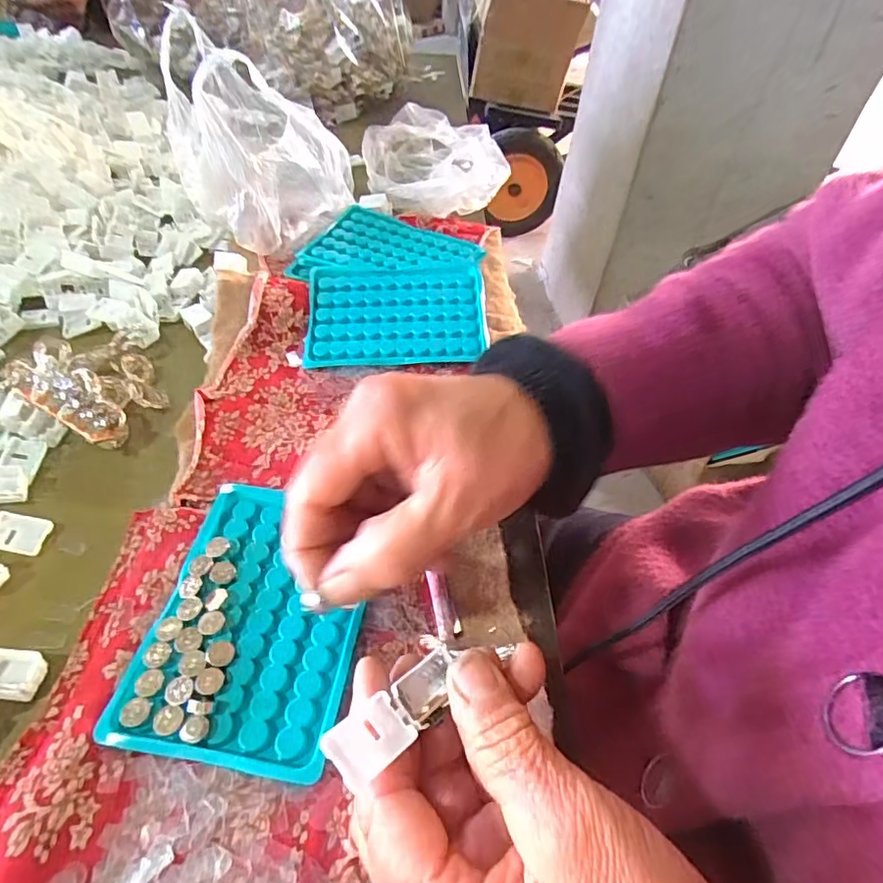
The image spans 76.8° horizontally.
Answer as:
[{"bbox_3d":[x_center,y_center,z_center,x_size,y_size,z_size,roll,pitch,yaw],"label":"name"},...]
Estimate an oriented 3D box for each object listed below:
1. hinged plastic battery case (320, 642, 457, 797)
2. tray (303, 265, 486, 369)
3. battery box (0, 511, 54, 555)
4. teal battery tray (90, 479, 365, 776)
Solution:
[{"bbox_3d":[-0.015,0.092,0.191,0.019,0.009,0.055,36,38,25],"label":"hinged plastic battery case"},{"bbox_3d":[-0.034,-0.096,0.412,0.125,0.017,0.093,0,48,-5],"label":"tray"},{"bbox_3d":[-0.224,0.048,0.294,0.029,0.008,0.021,6,48,0],"label":"battery box"},{"bbox_3d":[-0.086,0.078,0.262,0.093,0.008,0.129,8,48,2],"label":"teal battery tray"}]

